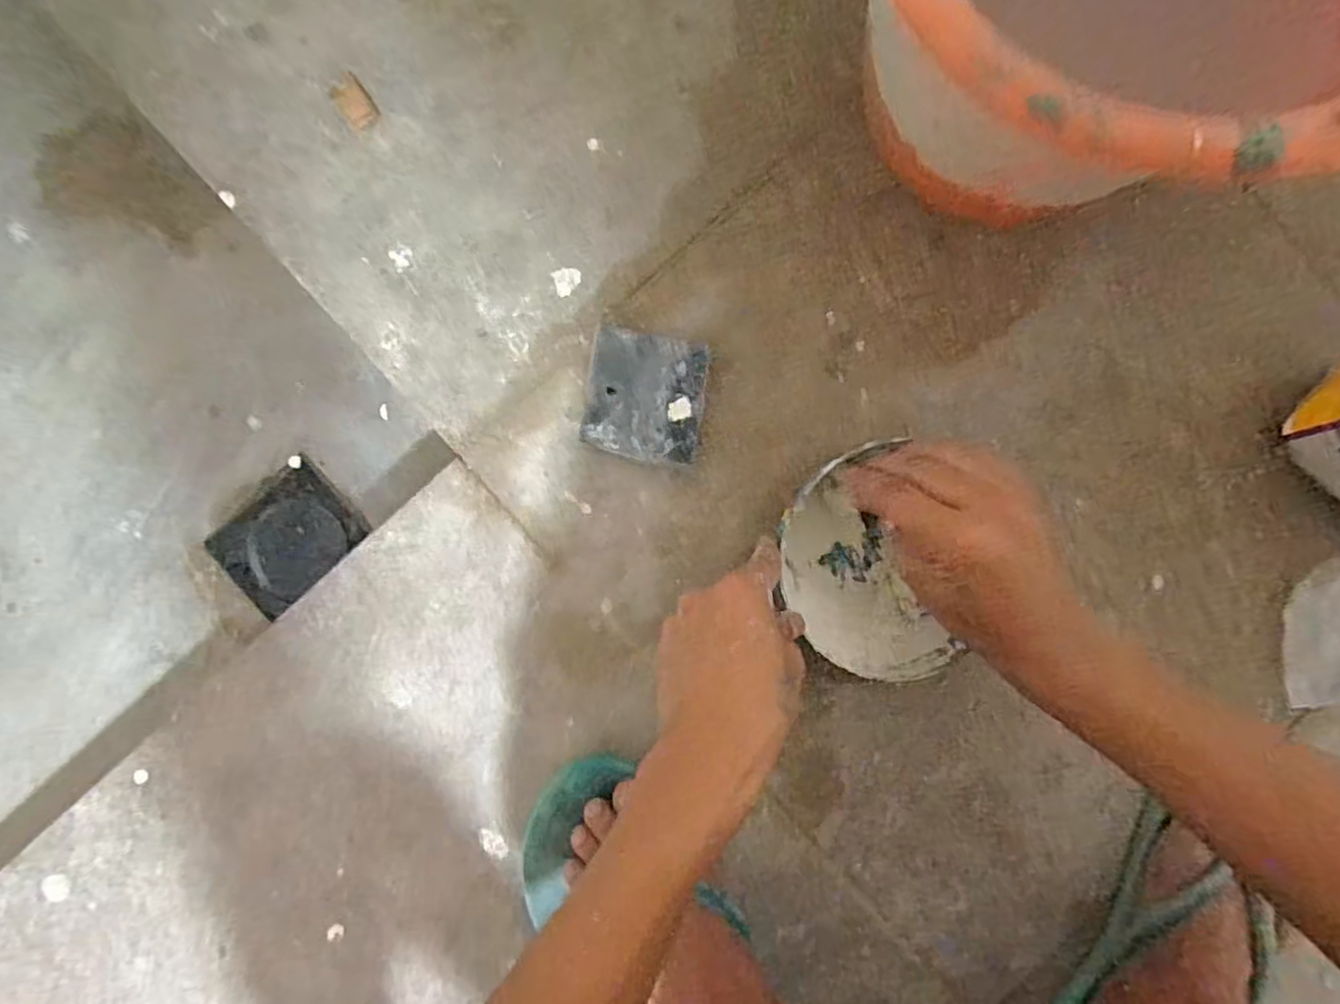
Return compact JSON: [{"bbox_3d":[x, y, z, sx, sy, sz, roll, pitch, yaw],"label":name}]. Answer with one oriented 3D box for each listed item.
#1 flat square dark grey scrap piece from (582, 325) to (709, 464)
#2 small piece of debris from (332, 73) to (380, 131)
[{"bbox_3d":[-0.015,-0.067,0.453,0.071,0.017,0.079,9,88,-1],"label":"flat square dark grey scrap piece"},{"bbox_3d":[-0.205,-0.260,0.462,0.021,0.004,0.034,-37,89,-2],"label":"small piece of debris"}]

